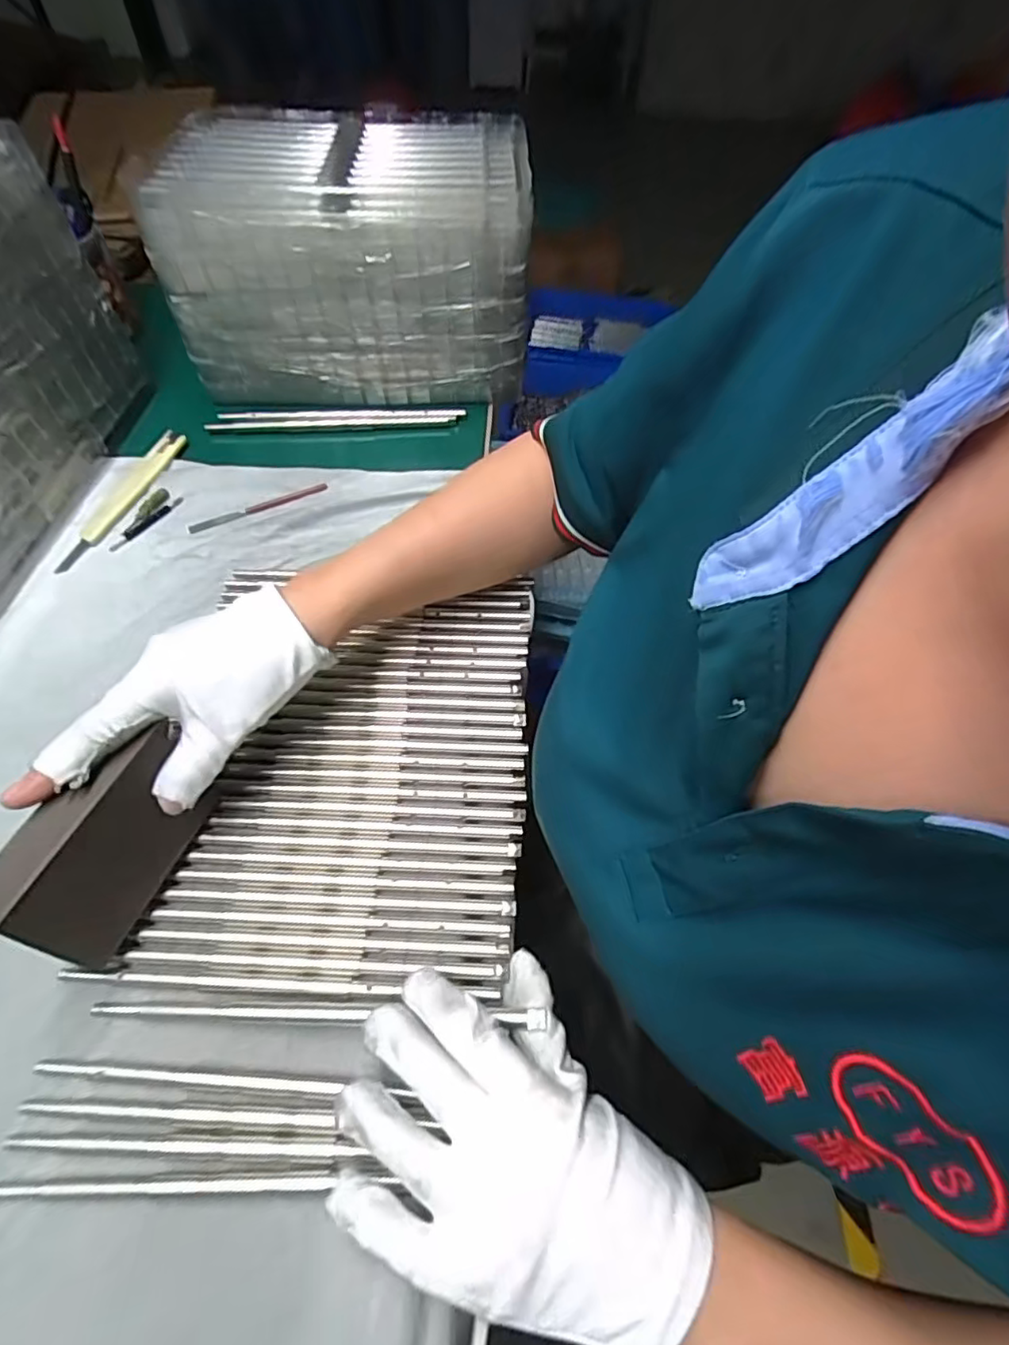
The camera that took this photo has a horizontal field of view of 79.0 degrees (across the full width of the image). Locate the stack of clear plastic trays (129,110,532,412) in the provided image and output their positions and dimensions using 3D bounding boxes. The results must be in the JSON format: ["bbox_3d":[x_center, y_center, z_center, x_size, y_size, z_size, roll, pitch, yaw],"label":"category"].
[{"bbox_3d":[-0.129,-0.353,0.535,0.276,0.159,0.170,-4,58,-4],"label":"stack of clear plastic trays"}]

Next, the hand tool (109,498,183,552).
[{"bbox_3d":[-0.276,-0.114,0.472,0.011,0.004,0.065,30,62,16],"label":"hand tool"}]

